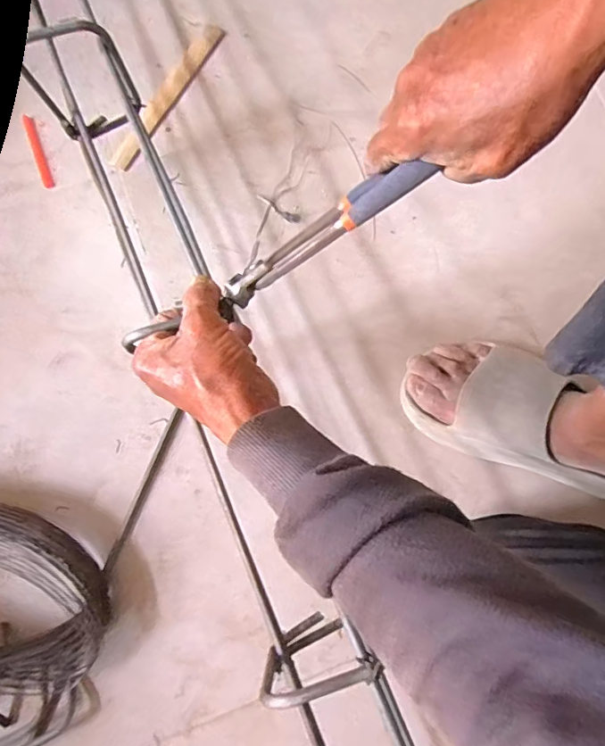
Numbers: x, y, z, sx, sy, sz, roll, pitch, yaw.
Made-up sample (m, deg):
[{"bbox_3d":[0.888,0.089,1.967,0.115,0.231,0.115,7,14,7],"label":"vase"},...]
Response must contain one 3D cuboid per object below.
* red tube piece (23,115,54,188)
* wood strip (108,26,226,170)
[{"bbox_3d":[-0.329,-0.273,0.615,0.011,0.010,0.102,-21,77,-6],"label":"red tube piece"},{"bbox_3d":[-0.173,-0.358,0.637,0.025,0.010,0.237,28,77,7],"label":"wood strip"}]

